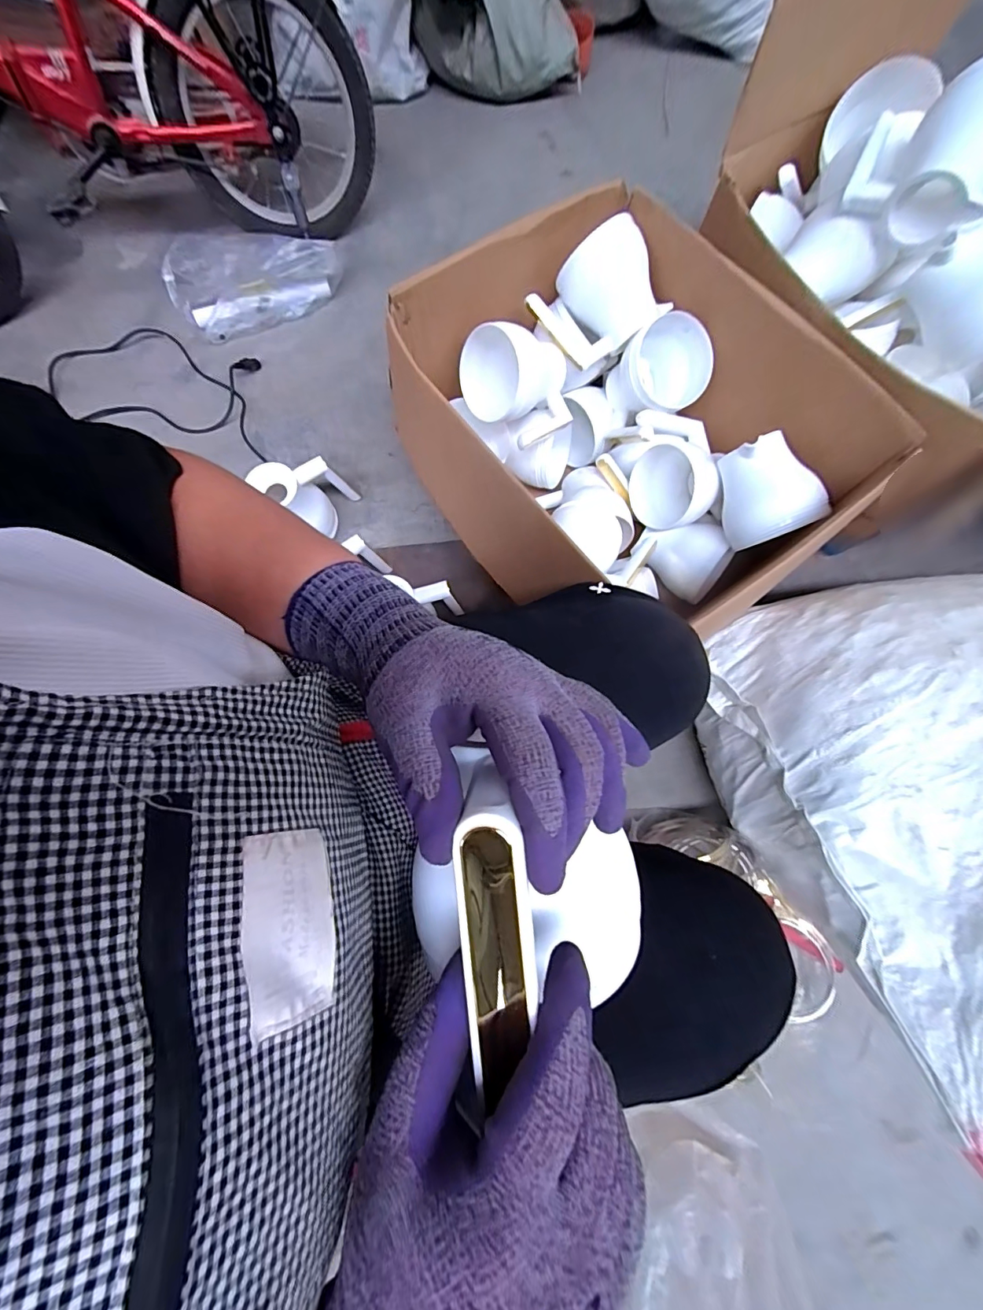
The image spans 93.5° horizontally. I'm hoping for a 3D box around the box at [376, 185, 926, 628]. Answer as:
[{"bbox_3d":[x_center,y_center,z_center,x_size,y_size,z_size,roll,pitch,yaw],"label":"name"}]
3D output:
[{"bbox_3d":[0.211,-0.339,0.755,0.538,0.334,0.607,-38,81,-9],"label":"box"}]

